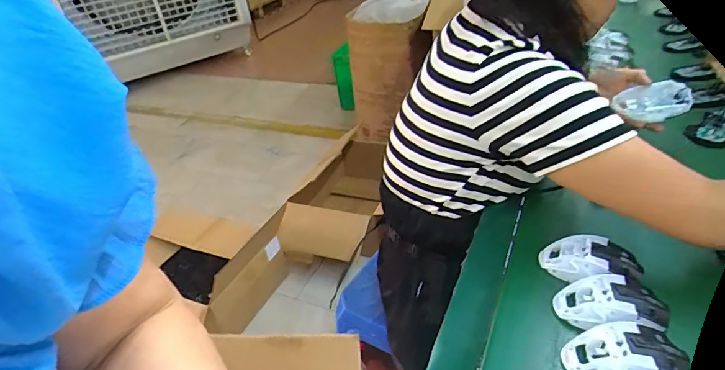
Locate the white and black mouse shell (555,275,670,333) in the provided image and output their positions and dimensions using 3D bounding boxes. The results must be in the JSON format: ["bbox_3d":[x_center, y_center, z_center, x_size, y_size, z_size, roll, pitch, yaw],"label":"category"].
[{"bbox_3d":[0.280,0.137,0.505,0.111,0.034,0.063,2,36,13],"label":"white and black mouse shell"}]

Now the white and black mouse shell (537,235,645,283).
[{"bbox_3d":[0.285,0.097,0.562,0.112,0.038,0.057,6,37,18],"label":"white and black mouse shell"}]

